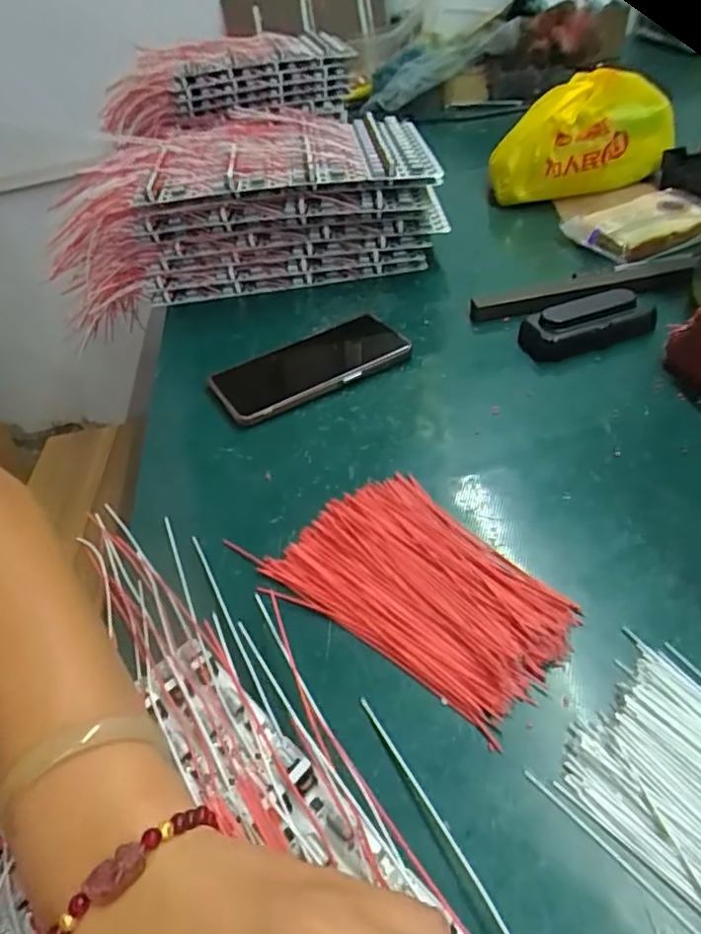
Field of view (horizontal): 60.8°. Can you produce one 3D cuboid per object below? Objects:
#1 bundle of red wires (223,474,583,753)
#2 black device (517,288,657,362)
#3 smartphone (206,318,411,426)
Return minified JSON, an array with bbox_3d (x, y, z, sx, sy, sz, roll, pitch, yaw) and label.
[{"bbox_3d":[0.038,0.065,0.331,0.105,0.010,0.156,-36,51,-28],"label":"bundle of red wires"},{"bbox_3d":[0.196,-0.119,0.497,0.100,0.034,0.042,-12,42,0],"label":"black device"},{"bbox_3d":[-0.034,-0.085,0.510,0.161,0.015,0.080,-26,46,-20],"label":"smartphone"}]

